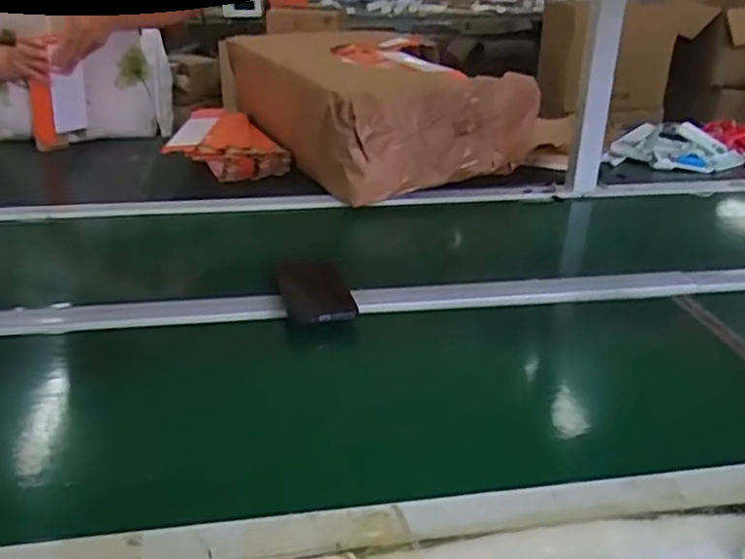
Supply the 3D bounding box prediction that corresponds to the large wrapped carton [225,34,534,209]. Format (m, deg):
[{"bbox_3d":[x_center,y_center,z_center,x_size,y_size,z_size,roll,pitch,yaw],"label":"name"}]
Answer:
[{"bbox_3d":[0.008,-0.316,1.258,0.372,0.196,0.466,-14,30,-27],"label":"large wrapped carton"}]

